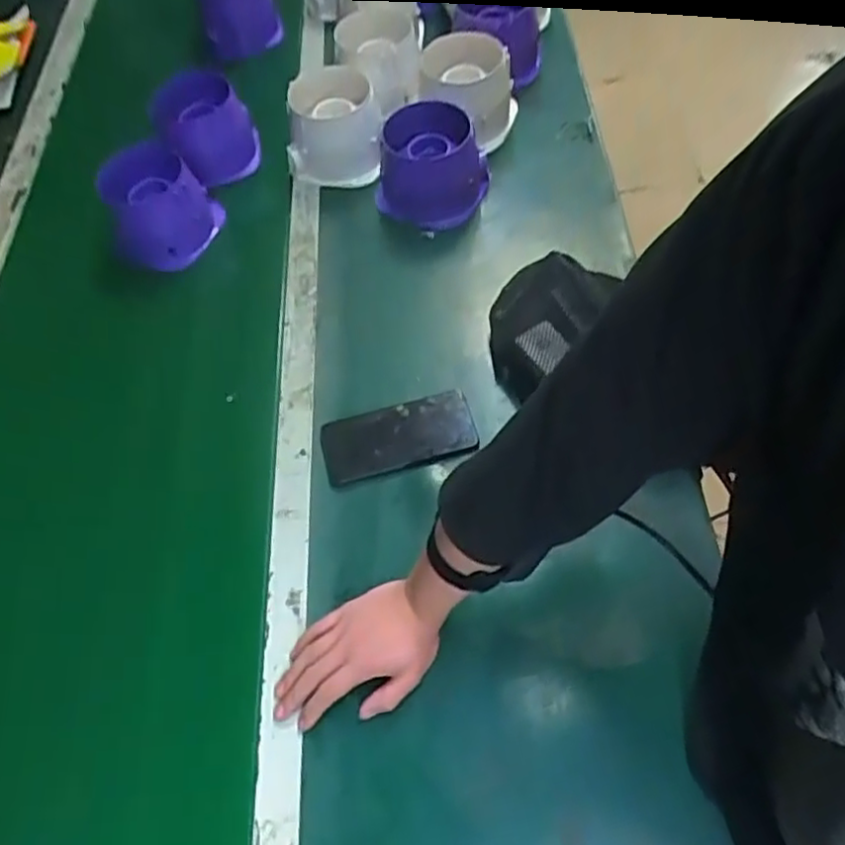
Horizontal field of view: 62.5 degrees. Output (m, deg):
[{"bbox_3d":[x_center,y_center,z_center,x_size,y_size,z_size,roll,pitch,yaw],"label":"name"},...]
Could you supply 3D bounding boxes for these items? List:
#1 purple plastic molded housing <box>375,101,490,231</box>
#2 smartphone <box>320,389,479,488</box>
[{"bbox_3d":[0.009,-0.337,0.923,0.130,0.108,0.140,-2,58,3],"label":"purple plastic molded housing"},{"bbox_3d":[-0.027,0.015,0.755,0.162,0.018,0.076,-13,58,-4],"label":"smartphone"}]

